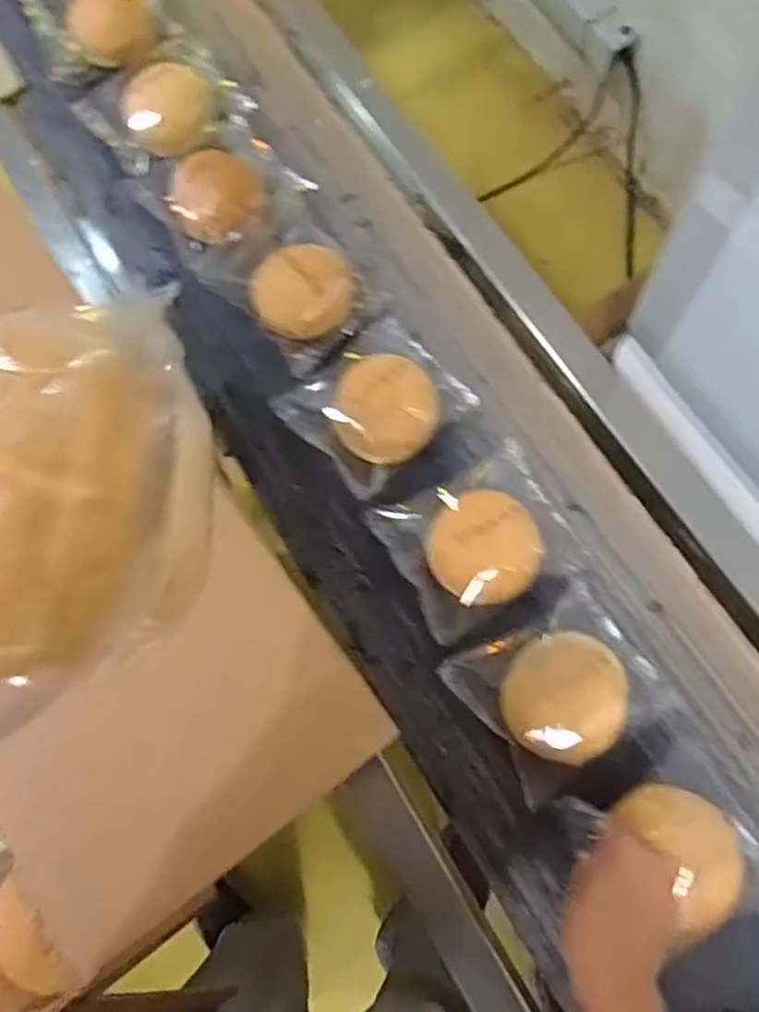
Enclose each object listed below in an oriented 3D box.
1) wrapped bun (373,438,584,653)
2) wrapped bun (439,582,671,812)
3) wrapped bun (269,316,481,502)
[{"bbox_3d":[0.092,0.028,0.643,0.155,0.032,0.142,-27,73,-5],"label":"wrapped bun"},{"bbox_3d":[0.154,0.152,0.596,0.155,0.038,0.139,-30,73,-6],"label":"wrapped bun"},{"bbox_3d":[-0.003,-0.108,0.684,0.152,0.042,0.136,-44,75,-10],"label":"wrapped bun"}]

